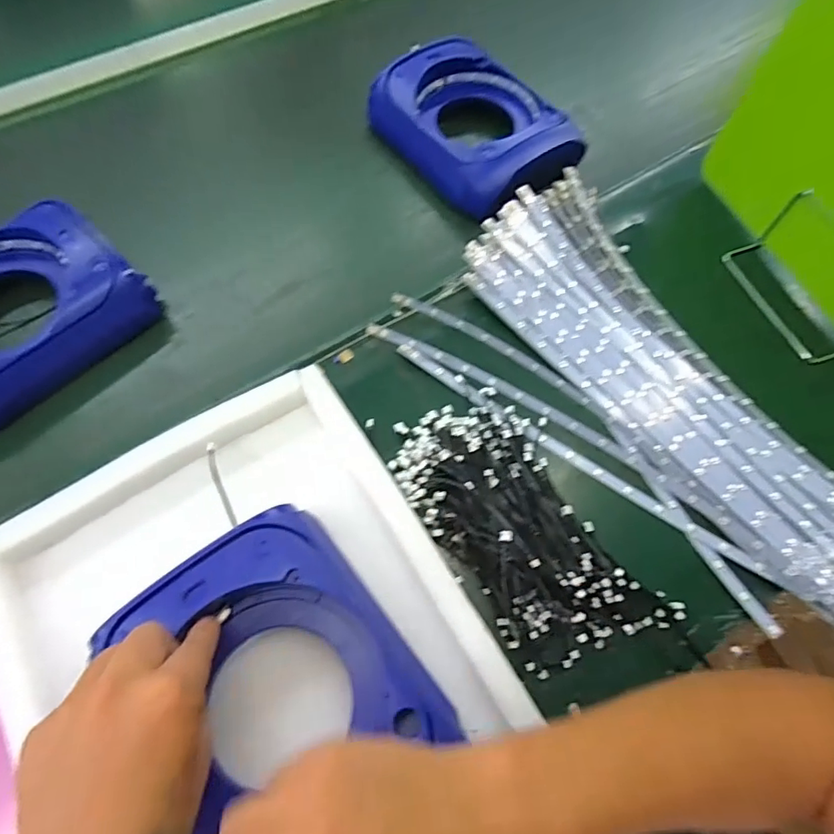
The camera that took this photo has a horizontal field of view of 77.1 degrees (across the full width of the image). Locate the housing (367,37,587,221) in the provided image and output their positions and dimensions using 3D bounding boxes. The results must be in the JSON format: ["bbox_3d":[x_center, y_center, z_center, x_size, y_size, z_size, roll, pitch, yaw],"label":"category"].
[{"bbox_3d":[0.075,-0.338,0.610,0.165,0.055,0.253,-35,70,-17],"label":"housing"}]

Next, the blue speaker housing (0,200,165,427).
[{"bbox_3d":[-0.386,-0.097,0.492,0.167,0.078,0.217,40,69,16],"label":"blue speaker housing"}]

